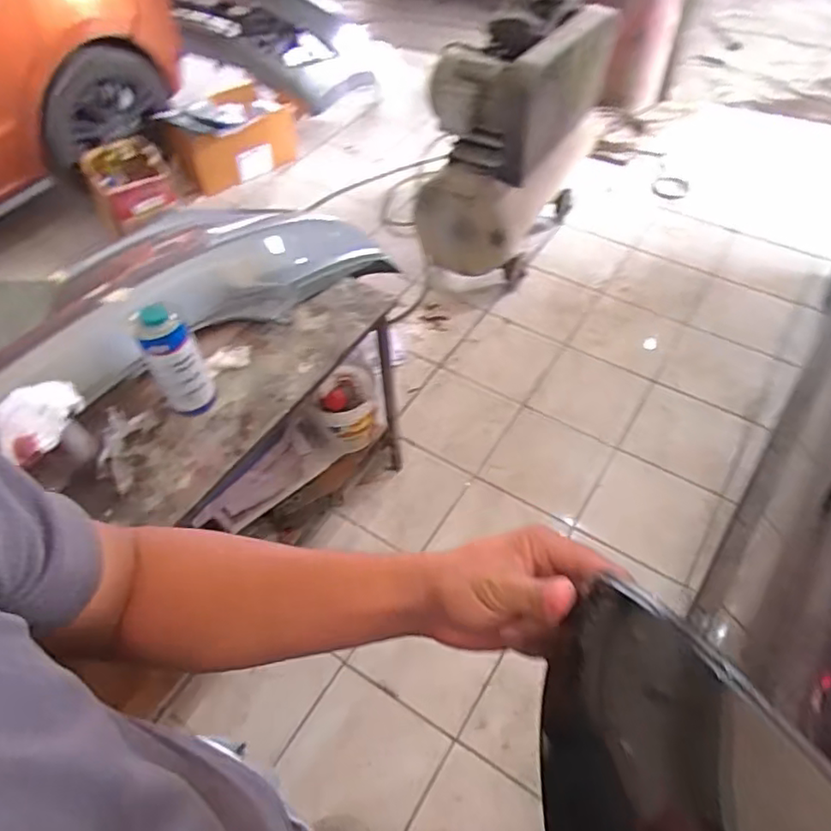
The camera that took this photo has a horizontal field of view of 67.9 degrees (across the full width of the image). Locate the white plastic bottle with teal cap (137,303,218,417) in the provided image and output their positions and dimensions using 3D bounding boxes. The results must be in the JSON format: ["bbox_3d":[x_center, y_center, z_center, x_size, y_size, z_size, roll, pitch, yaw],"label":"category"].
[{"bbox_3d":[-0.418,-0.089,1.087,0.085,0.227,0.064,-26,55,-17],"label":"white plastic bottle with teal cap"}]

